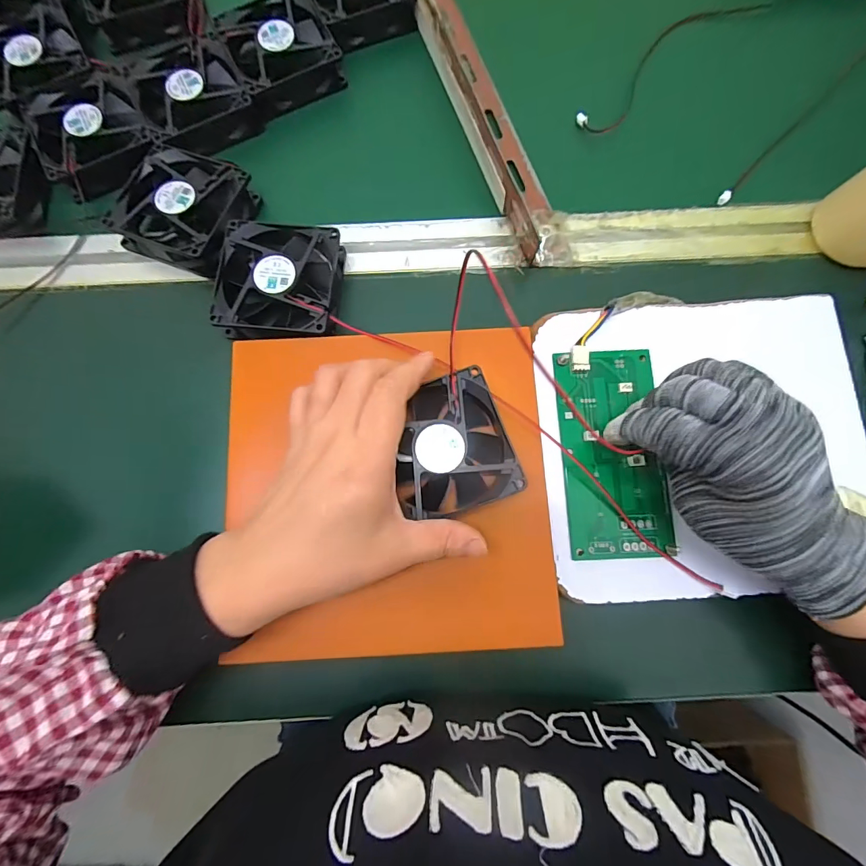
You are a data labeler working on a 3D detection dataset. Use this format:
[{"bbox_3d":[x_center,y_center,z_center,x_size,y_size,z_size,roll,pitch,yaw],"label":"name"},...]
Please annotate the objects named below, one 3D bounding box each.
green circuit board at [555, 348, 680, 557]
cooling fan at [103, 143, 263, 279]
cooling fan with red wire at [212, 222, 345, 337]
[{"bbox_3d":[0.116,0.011,0.271,0.064,0.009,0.134,-4,80,-3],"label":"green circuit board"},{"bbox_3d":[-0.182,-0.165,0.311,0.082,0.029,0.083,20,76,3],"label":"cooling fan"},{"bbox_3d":[-0.107,-0.107,0.296,0.081,0.023,0.081,4,76,-1],"label":"cooling fan with red wire"}]

